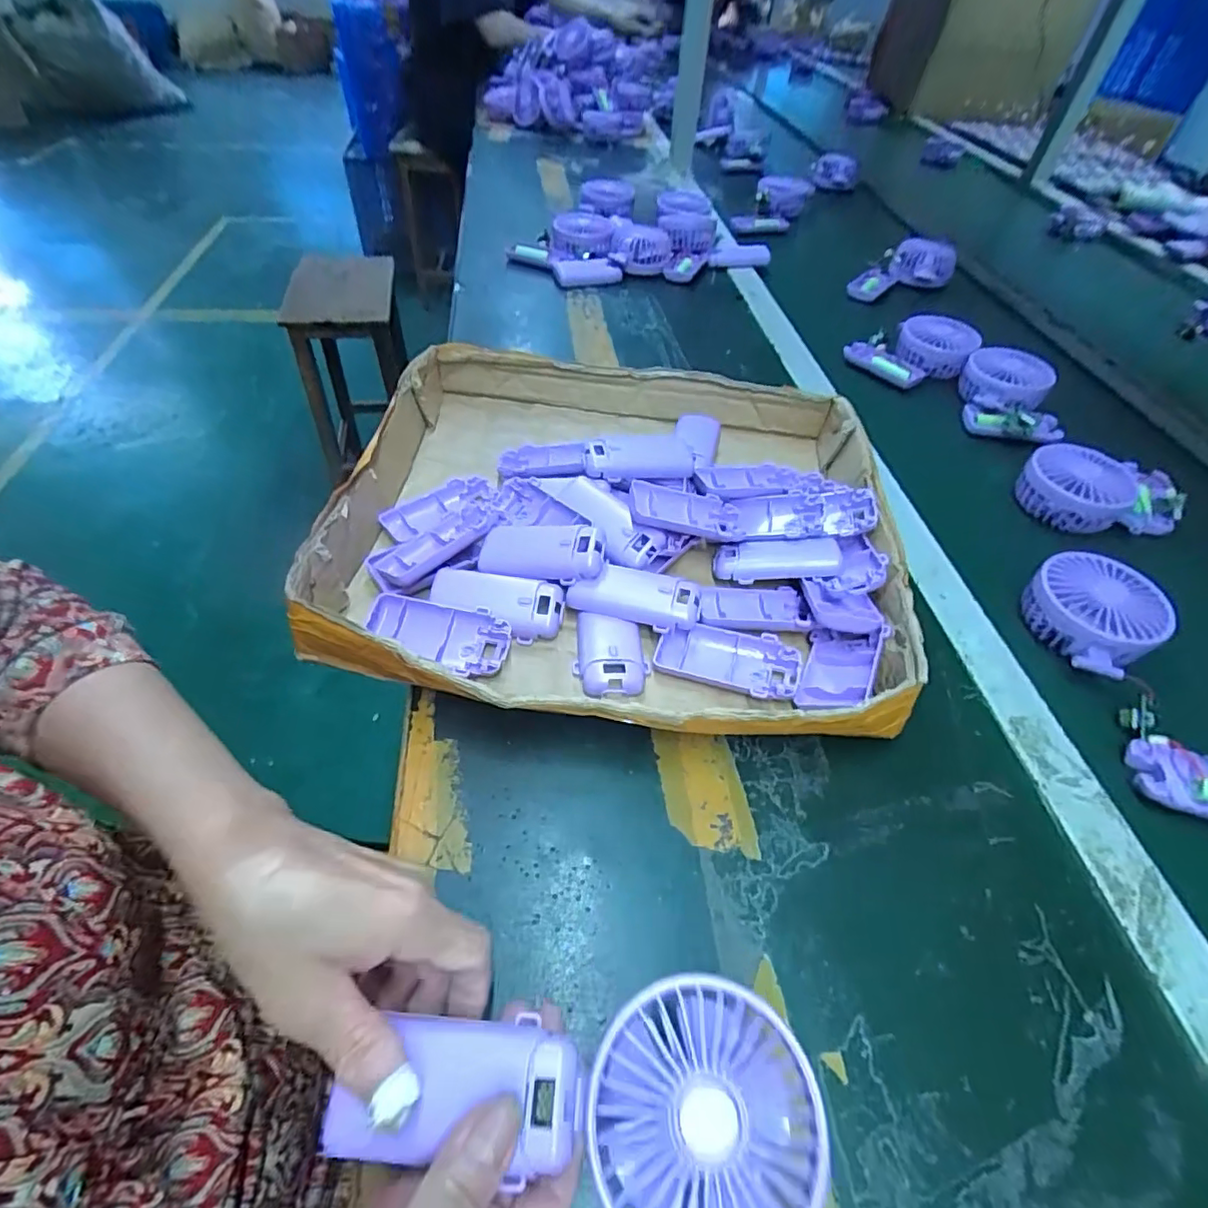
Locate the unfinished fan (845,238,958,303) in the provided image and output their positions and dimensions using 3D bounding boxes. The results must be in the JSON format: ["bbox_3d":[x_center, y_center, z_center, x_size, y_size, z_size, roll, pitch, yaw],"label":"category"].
[{"bbox_3d":[0.430,-0.492,0.857,0.183,0.059,0.064,-16,53,-18],"label":"unfinished fan"}]

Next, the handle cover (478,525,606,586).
[{"bbox_3d":[-0.046,-0.039,0.424,0.093,0.015,0.044,4,70,21],"label":"handle cover"}]

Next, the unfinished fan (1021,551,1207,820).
[{"bbox_3d":[0.379,0.051,0.402,0.085,0.038,0.207,0,50,-6],"label":"unfinished fan"}]

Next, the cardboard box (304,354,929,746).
[{"bbox_3d":[0.013,-0.071,0.462,0.397,0.063,0.375,6,50,0],"label":"cardboard box"}]

